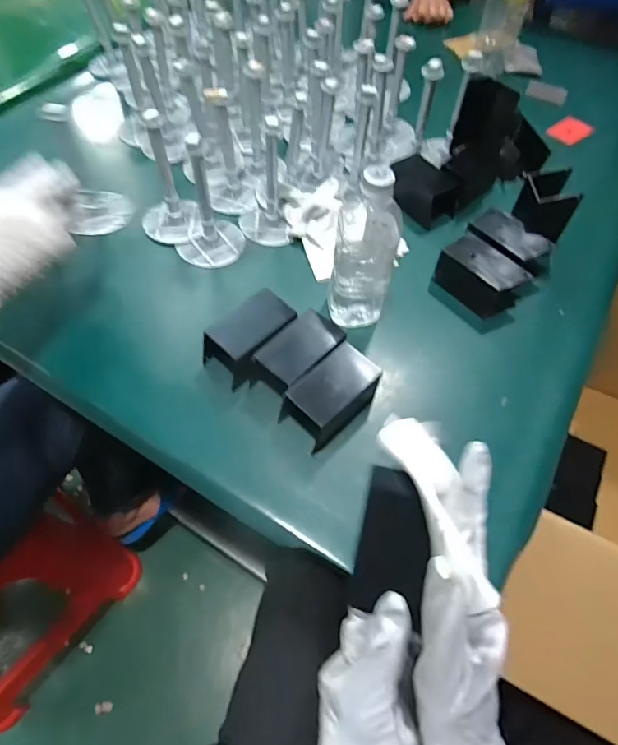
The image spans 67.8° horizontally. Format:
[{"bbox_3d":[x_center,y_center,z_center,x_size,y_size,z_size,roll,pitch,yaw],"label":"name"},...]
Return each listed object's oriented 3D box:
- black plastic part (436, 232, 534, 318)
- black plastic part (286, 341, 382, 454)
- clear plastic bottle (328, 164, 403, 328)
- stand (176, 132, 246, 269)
[{"bbox_3d":[0.224,-0.127,0.600,0.062,0.066,0.100,-34,66,-21],"label":"black plastic part"},{"bbox_3d":[0.023,0.033,0.492,0.089,0.063,0.063,-37,67,-22],"label":"black plastic part"},{"bbox_3d":[0.064,-0.130,0.515,0.067,0.196,0.061,5,59,0],"label":"clear plastic bottle"},{"bbox_3d":[-0.138,-0.229,0.590,0.096,0.151,0.111,-8,60,-8],"label":"stand"}]

